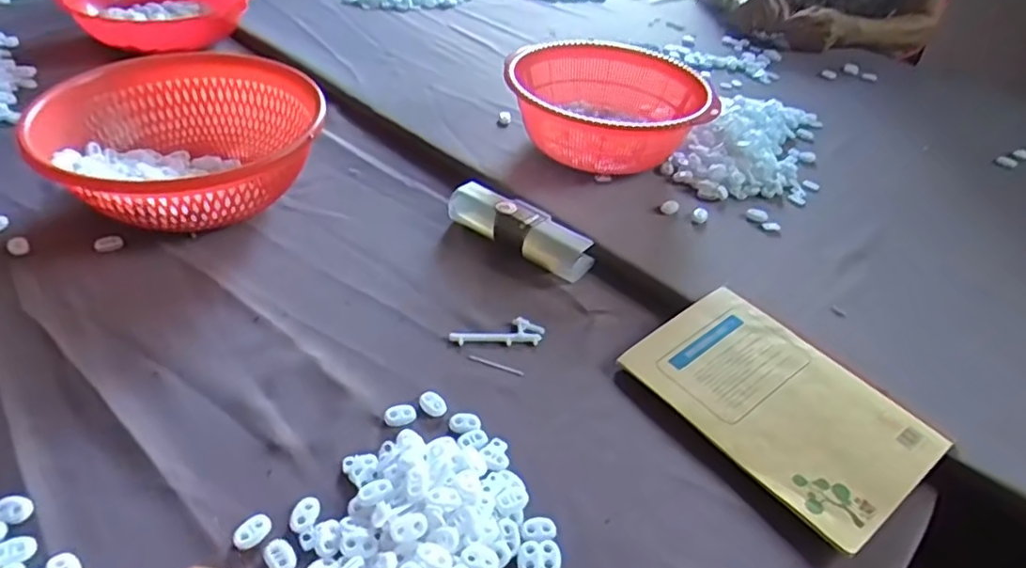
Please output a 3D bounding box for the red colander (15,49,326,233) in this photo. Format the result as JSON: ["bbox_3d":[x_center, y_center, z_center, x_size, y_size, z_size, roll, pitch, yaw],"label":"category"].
[{"bbox_3d":[-0.316,-0.130,0.635,0.240,0.104,0.196,-10,42,-17],"label":"red colander"}]

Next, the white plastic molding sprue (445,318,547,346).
[{"bbox_3d":[-0.013,0.040,0.546,0.079,0.005,0.027,-3,40,-9],"label":"white plastic molding sprue"}]

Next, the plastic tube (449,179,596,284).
[{"bbox_3d":[0.006,-0.055,0.638,0.157,0.033,0.043,26,44,24],"label":"plastic tube"}]

